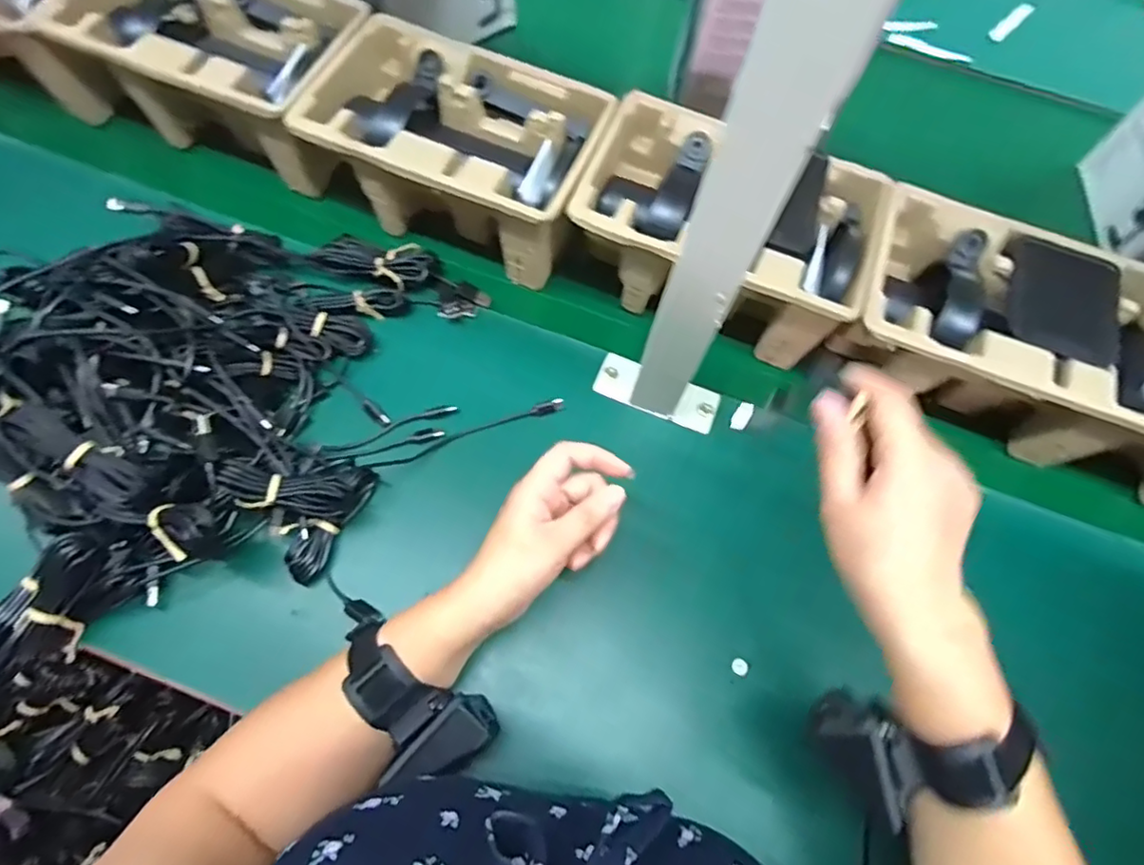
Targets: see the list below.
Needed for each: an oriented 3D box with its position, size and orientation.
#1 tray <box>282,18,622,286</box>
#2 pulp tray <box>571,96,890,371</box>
[{"bbox_3d":[-0.094,-0.233,0.525,0.227,0.104,0.145,21,66,7],"label":"tray"},{"bbox_3d":[0.122,-0.160,0.501,0.225,0.091,0.147,20,66,6],"label":"pulp tray"}]

